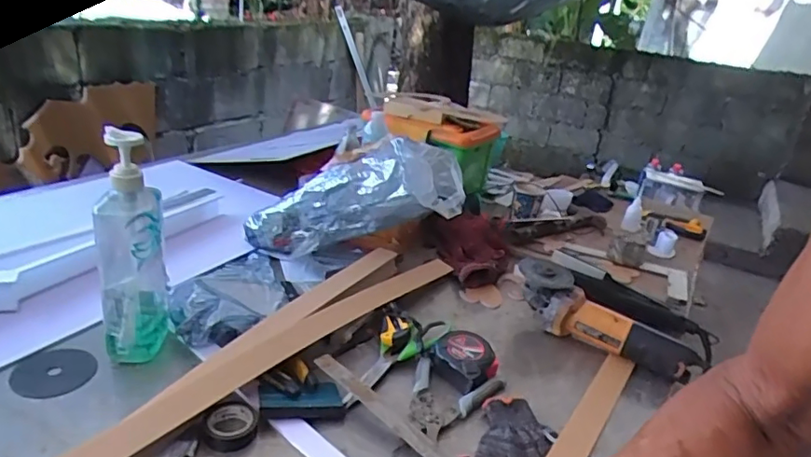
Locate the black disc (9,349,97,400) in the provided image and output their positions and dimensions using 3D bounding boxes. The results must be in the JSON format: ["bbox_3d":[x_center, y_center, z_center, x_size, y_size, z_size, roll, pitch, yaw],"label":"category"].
[{"bbox_3d":[-0.425,0.174,0.677,0.088,0.006,0.088,-3,26,-23],"label":"black disc"}]

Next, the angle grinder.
[{"bbox_3d":[0.303,0.134,0.857,0.273,0.086,0.085,25,29,35],"label":"angle grinder"}]

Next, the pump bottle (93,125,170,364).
[{"bbox_3d":[-0.329,0.029,0.674,0.070,0.286,0.089,-4,26,-24],"label":"pump bottle"}]

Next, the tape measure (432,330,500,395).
[{"bbox_3d":[0.087,0.178,0.767,0.076,0.037,0.088,-9,28,-32],"label":"tape measure"}]

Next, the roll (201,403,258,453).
[{"bbox_3d":[-0.194,0.219,0.622,0.058,0.020,0.054,6,24,-3],"label":"roll"}]

